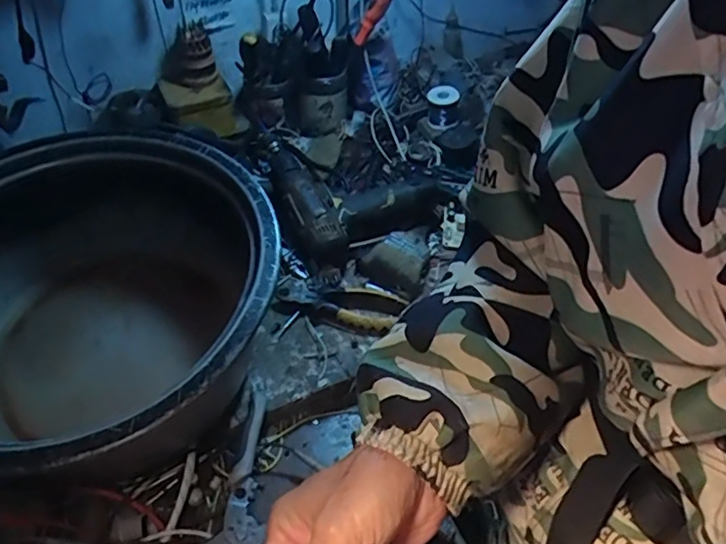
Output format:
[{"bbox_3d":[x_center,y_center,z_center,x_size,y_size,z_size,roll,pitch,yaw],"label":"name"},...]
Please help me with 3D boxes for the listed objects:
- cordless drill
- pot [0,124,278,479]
[{"bbox_3d":[-0.017,-0.130,0.814,0.228,0.061,0.235,-20,50,-20],"label":"cordless drill"},{"bbox_3d":[-0.257,0.037,0.574,0.339,0.194,0.375,-5,47,-7],"label":"pot"}]

